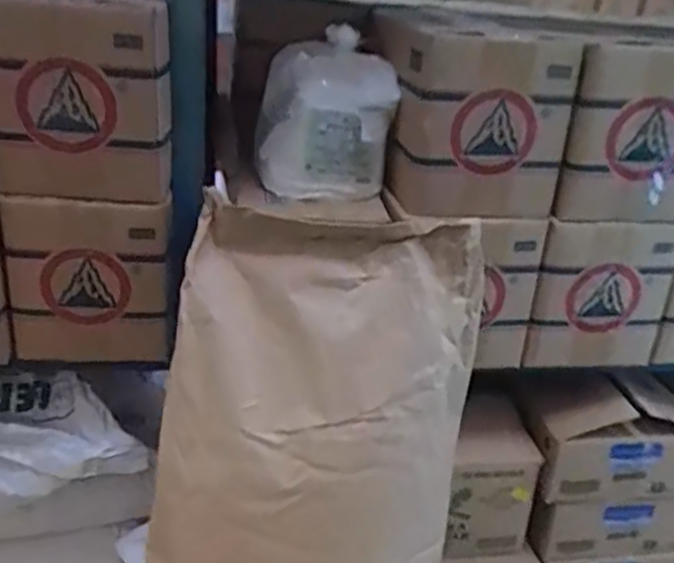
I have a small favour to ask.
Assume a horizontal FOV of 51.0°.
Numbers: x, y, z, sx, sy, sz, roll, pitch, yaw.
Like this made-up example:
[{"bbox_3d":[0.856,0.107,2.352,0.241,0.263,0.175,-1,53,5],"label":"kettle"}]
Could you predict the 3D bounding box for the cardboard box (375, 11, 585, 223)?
[{"bbox_3d":[0.189,-0.248,1.072,0.264,0.258,0.204,2,23,-7],"label":"cardboard box"}]

